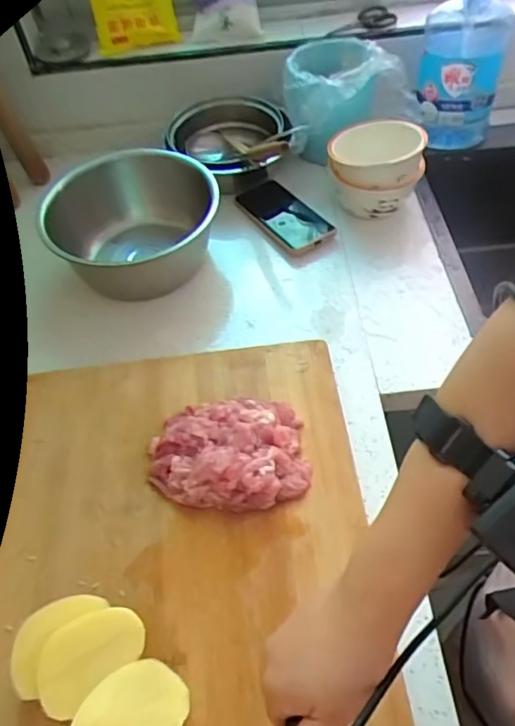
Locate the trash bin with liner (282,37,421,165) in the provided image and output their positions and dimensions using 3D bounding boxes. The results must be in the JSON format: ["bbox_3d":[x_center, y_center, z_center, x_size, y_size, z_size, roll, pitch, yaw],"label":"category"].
[{"bbox_3d":[0.134,-0.382,0.805,0.186,0.132,0.122,-8,53,-2],"label":"trash bin with liner"}]

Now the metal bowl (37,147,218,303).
[{"bbox_3d":[-0.161,-0.177,0.729,0.205,0.115,0.205,-2,53,3],"label":"metal bowl"}]

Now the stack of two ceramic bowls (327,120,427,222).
[{"bbox_3d":[0.161,-0.262,0.769,0.122,0.106,0.107,10,54,12],"label":"stack of two ceramic bowls"}]

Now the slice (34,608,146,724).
[{"bbox_3d":[-0.135,0.230,0.443,0.086,0.004,0.056,-35,70,-30],"label":"slice"}]

